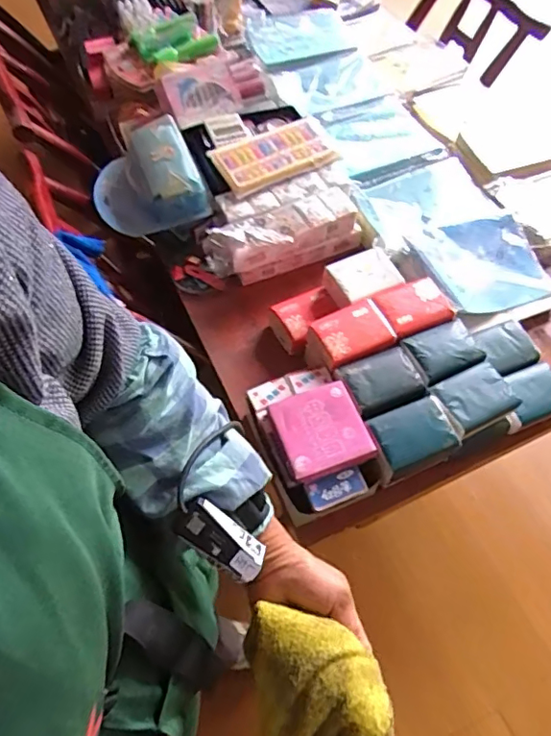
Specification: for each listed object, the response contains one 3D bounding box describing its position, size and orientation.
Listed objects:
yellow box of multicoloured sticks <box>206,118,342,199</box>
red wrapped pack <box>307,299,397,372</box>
[{"bbox_3d":[0.001,-0.421,1.067,0.243,0.019,0.130,-24,70,-16],"label":"yellow box of multicoloured sticks"},{"bbox_3d":[0.123,-0.045,0.905,0.131,0.062,0.092,-21,61,-14],"label":"red wrapped pack"}]

